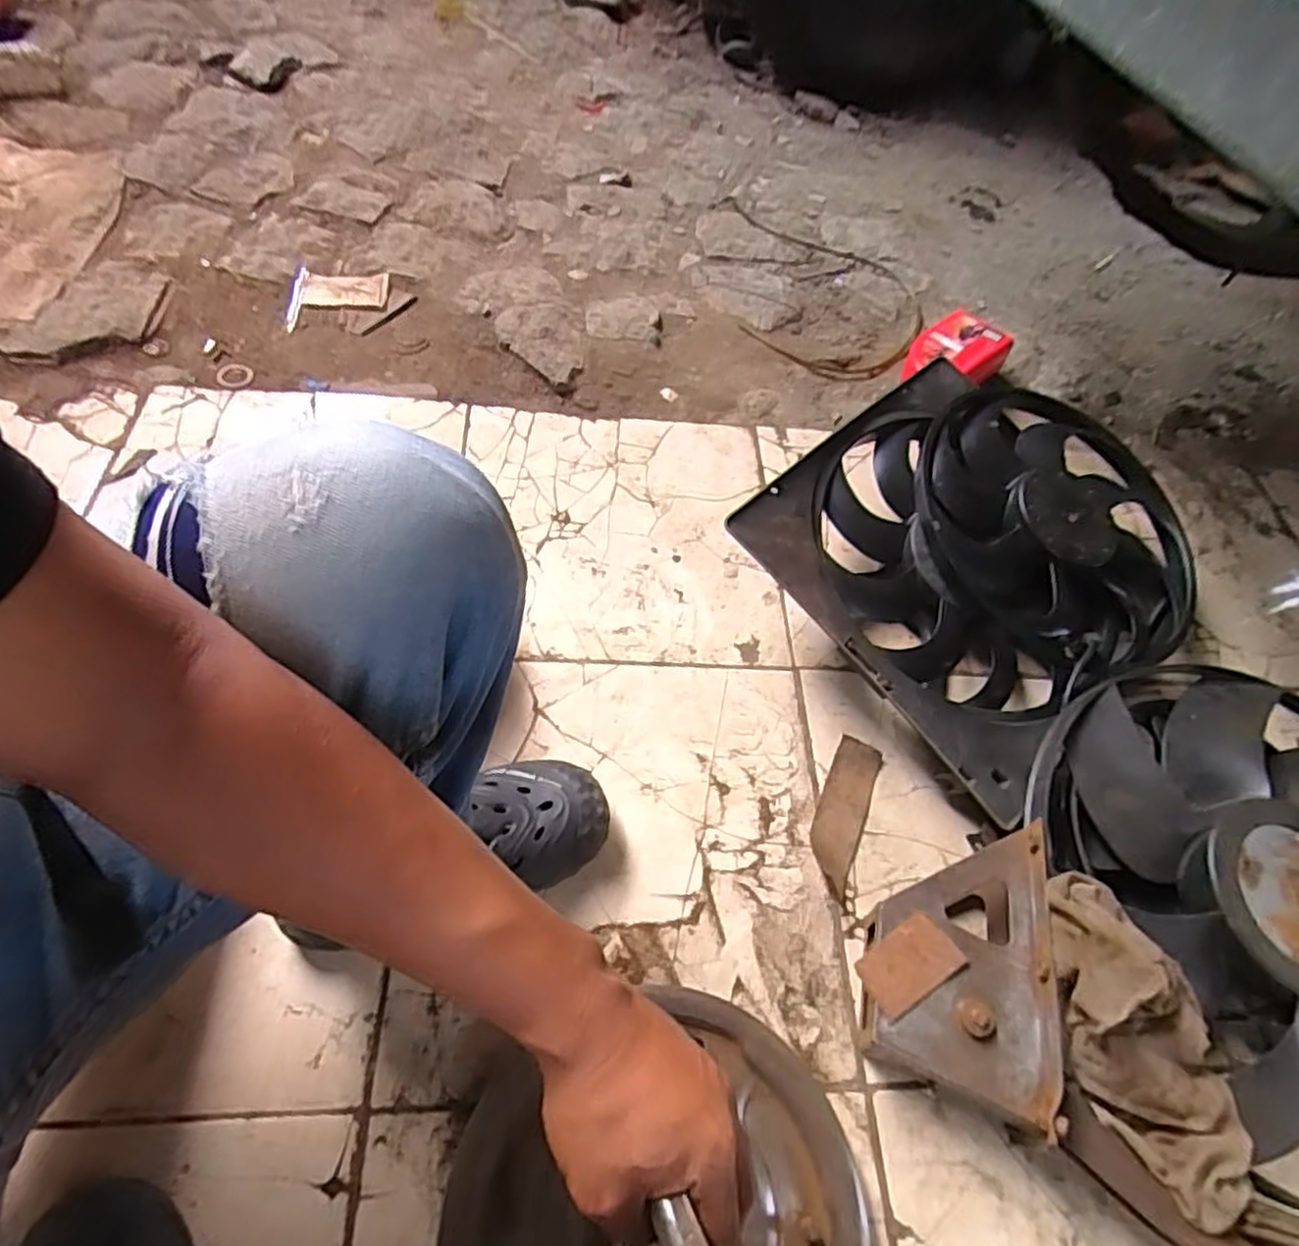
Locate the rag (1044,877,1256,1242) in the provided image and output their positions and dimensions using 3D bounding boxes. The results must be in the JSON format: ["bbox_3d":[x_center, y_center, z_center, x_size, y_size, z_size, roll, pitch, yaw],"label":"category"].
[{"bbox_3d":[0.395,0.325,0.564,0.107,0.062,0.234,-14,72,-10],"label":"rag"}]

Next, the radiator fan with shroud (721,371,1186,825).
[{"bbox_3d":[0.399,-0.087,0.848,0.496,0.099,0.425,-38,83,-17],"label":"radiator fan with shroud"}]

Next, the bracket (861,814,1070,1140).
[{"bbox_3d":[0.270,0.301,0.638,0.153,0.091,0.234,6,58,13],"label":"bracket"}]

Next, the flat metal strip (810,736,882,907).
[{"bbox_3d":[0.200,0.196,0.734,0.048,0.006,0.161,23,61,8],"label":"flat metal strip"}]

